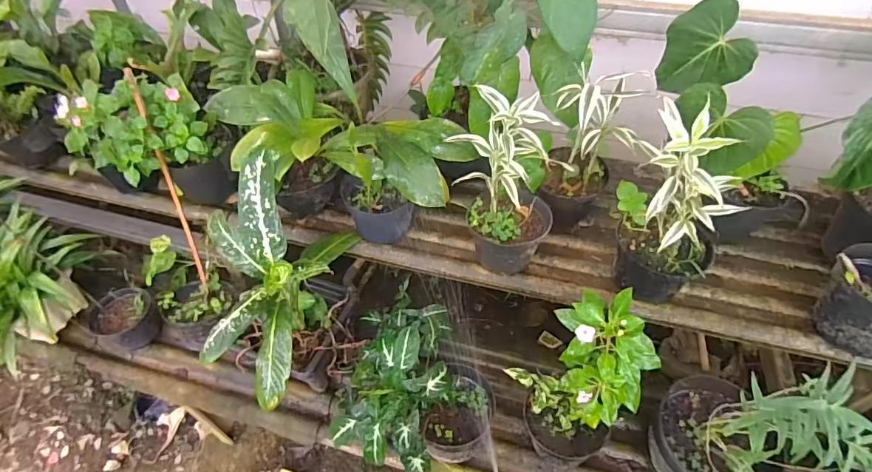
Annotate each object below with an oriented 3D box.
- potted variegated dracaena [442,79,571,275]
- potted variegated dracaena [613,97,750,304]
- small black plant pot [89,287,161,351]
[{"bbox_3d":[0.139,-0.098,0.919,0.197,0.366,0.162,26,54,23],"label":"potted variegated dracaena"},{"bbox_3d":[0.455,-0.046,0.870,0.216,0.385,0.193,26,54,23],"label":"potted variegated dracaena"},{"bbox_3d":[-0.831,0.225,1.230,0.136,0.106,0.142,-1,48,1],"label":"small black plant pot"}]

